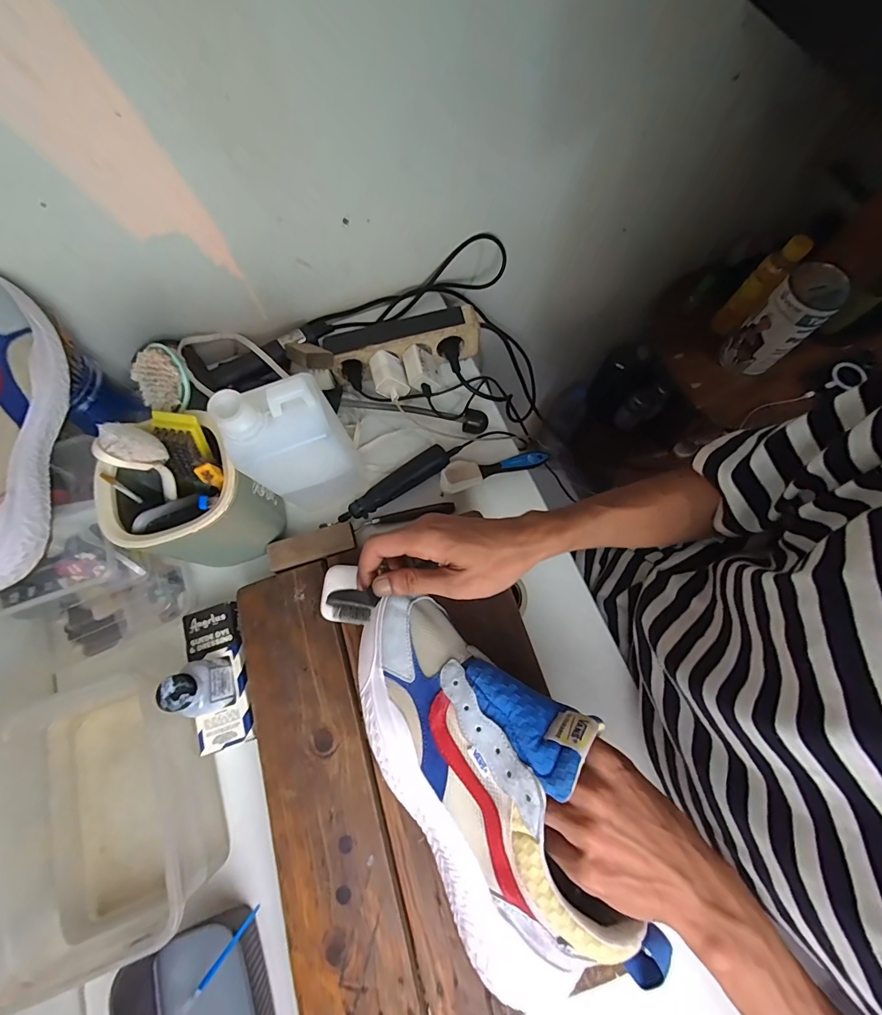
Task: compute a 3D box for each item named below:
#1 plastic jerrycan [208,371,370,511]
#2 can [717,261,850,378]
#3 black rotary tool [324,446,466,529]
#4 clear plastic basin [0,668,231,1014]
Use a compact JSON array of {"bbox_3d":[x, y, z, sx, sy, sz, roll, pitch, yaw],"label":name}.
[{"bbox_3d":[-0.138,-0.059,0.417,0.089,0.206,0.063,-20,73,-5],"label":"plastic jerrycan"},{"bbox_3d":[0.541,-0.292,0.664,0.081,0.157,0.084,0,72,1],"label":"can"},{"bbox_3d":[-0.058,-0.026,0.501,0.179,0.025,0.030,-31,74,-8],"label":"black rotary tool"},{"bbox_3d":[-0.308,0.269,0.378,0.159,0.085,0.213,-20,73,-5],"label":"clear plastic basin"}]

